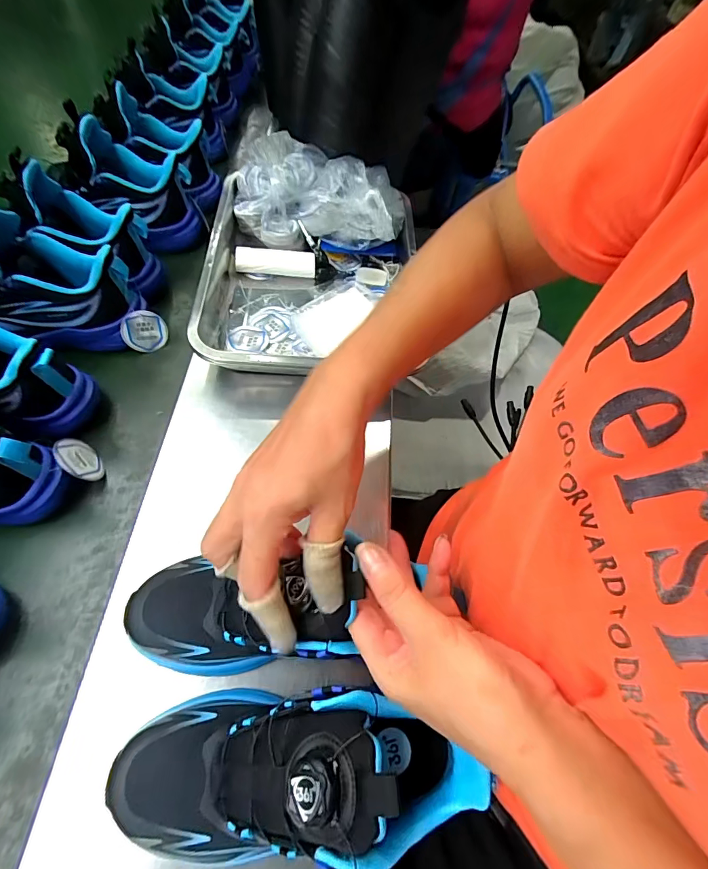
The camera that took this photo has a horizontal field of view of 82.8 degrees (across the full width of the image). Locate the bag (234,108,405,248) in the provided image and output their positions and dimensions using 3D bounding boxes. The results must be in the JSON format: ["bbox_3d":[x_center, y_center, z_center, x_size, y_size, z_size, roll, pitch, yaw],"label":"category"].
[{"bbox_3d":[-0.050,-0.320,0.530,0.232,0.069,0.147,12,70,3],"label":"bag"}]

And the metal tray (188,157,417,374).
[{"bbox_3d":[-0.055,-0.209,0.506,0.267,0.087,0.319,0,70,-2],"label":"metal tray"}]

